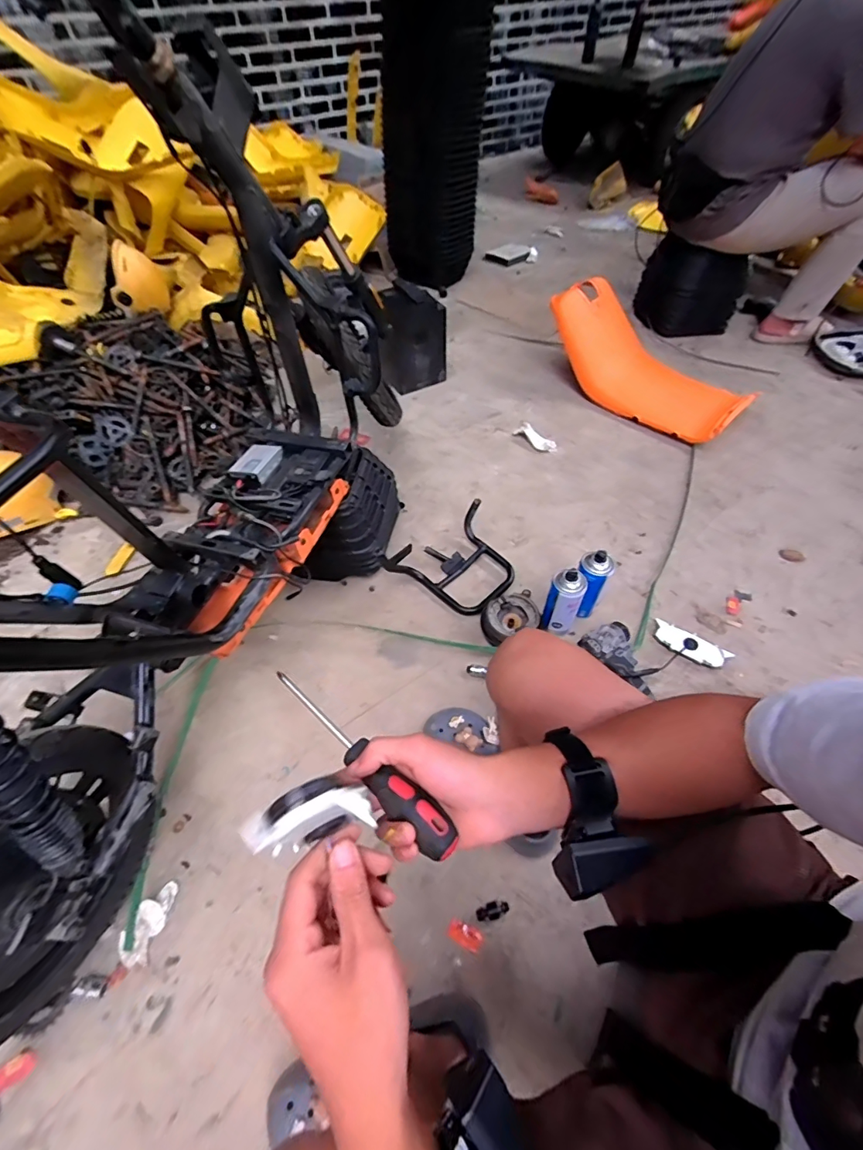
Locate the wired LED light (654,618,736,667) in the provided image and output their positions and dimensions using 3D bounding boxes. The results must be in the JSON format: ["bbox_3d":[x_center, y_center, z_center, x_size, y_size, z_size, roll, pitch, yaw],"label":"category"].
[{"bbox_3d":[0.531,0.141,0.945,0.141,0.012,0.061,26,58,20],"label":"wired LED light"}]

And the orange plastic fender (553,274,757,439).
[{"bbox_3d":[0.657,-0.657,1.480,0.637,0.160,0.293,43,62,6],"label":"orange plastic fender"}]

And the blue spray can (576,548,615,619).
[{"bbox_3d":[0.320,0.024,0.945,0.063,0.176,0.073,-4,52,-1],"label":"blue spray can"}]

